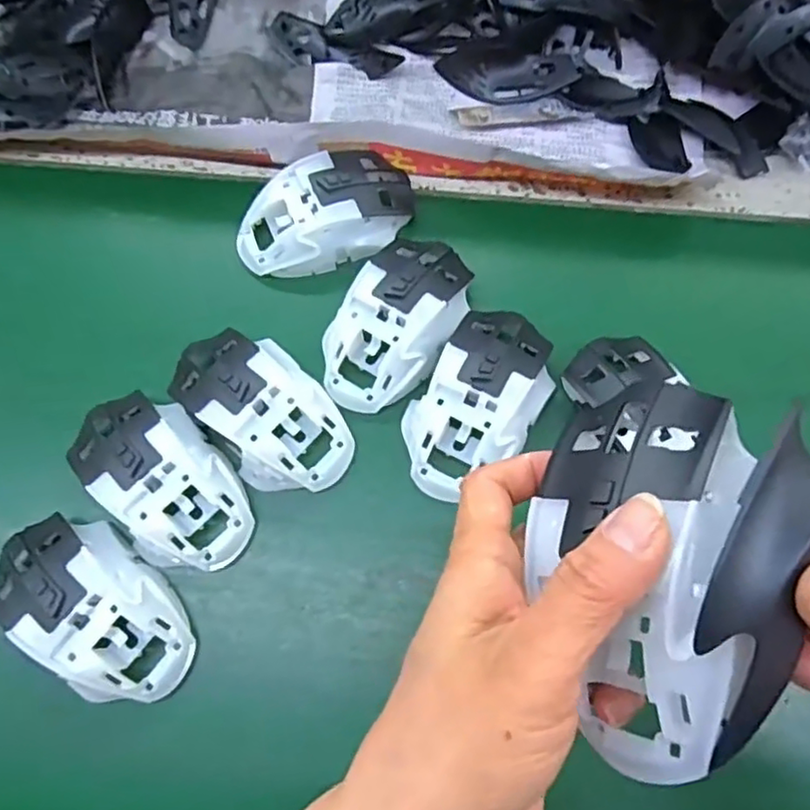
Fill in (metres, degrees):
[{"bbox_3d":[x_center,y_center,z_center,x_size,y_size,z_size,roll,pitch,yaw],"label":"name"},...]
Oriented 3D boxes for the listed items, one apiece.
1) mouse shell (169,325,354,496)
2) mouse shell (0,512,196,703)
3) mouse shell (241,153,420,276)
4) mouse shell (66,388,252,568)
[{"bbox_3d":[-0.082,0.000,0.371,0.063,0.034,0.113,-40,75,-9],"label":"mouse shell"},{"bbox_3d":[-0.160,0.101,0.340,0.112,0.041,0.070,37,78,12],"label":"mouse shell"},{"bbox_3d":[-0.052,-0.124,0.419,0.117,0.035,0.073,-21,73,-4],"label":"mouse shell"},{"bbox_3d":[-0.135,0.040,0.361,0.070,0.036,0.116,-38,75,-9],"label":"mouse shell"}]

